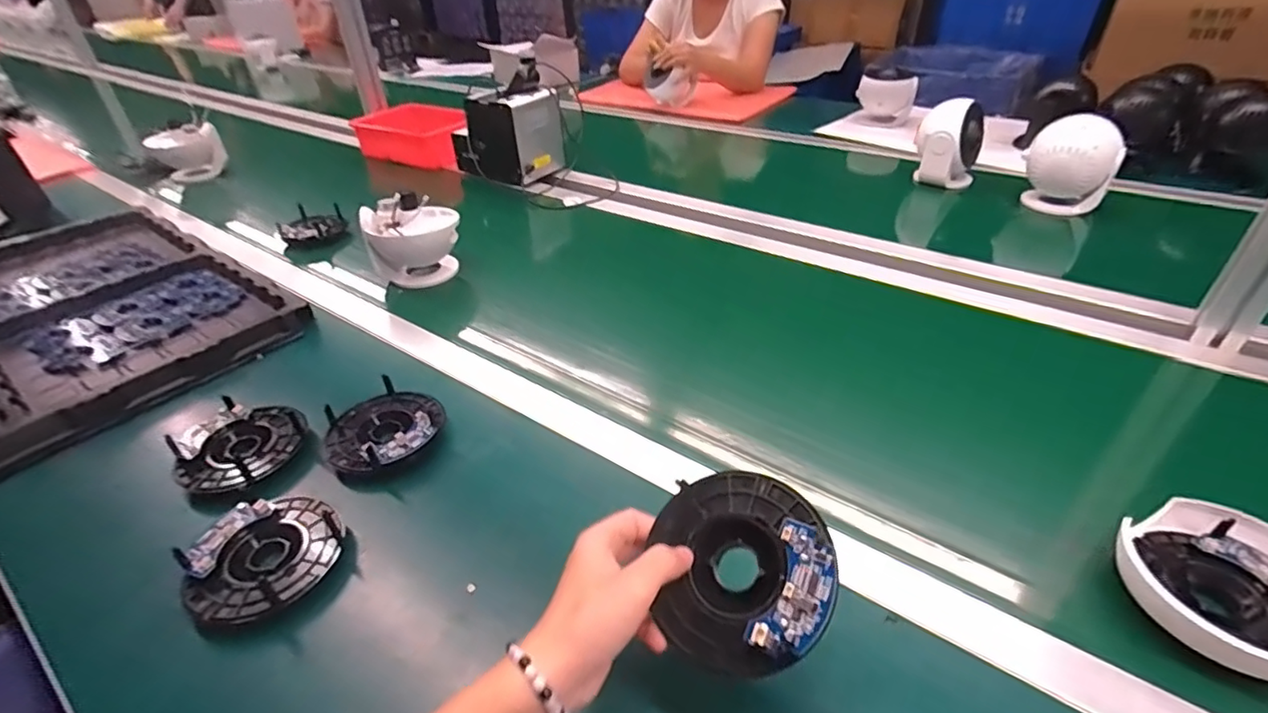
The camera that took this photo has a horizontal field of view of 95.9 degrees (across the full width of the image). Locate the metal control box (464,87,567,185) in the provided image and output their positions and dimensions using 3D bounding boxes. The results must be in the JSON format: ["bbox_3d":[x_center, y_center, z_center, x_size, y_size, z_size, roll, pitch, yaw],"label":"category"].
[{"bbox_3d":[-0.216,-0.418,1.072,0.126,0.136,0.147,21,43,29],"label":"metal control box"}]

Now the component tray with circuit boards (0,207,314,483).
[{"bbox_3d":[-0.742,-0.012,0.645,0.545,0.056,0.504,23,44,30],"label":"component tray with circuit boards"}]

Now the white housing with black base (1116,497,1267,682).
[{"bbox_3d":[0.375,0.145,0.360,0.096,0.034,0.112,-8,37,-7],"label":"white housing with black base"}]

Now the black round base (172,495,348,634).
[{"bbox_3d":[-0.263,0.143,0.407,0.093,0.025,0.099,-2,37,2],"label":"black round base"}]

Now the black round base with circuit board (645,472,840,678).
[{"bbox_3d":[0.058,0.111,0.304,0.092,0.013,0.099,-14,52,20],"label":"black round base with circuit board"}]

